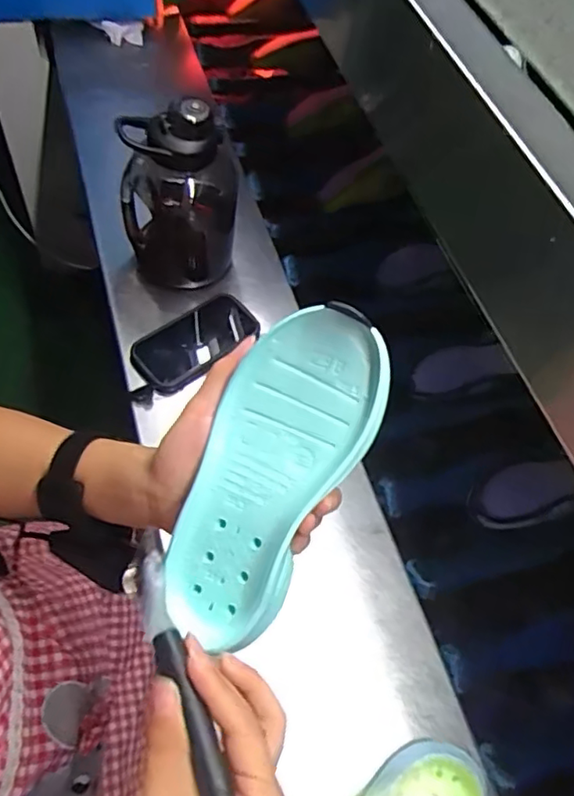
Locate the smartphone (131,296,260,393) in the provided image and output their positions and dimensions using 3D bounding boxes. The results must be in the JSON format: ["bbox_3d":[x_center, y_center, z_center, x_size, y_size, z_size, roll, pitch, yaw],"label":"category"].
[{"bbox_3d":[-0.112,-0.071,0.740,0.162,0.006,0.084,-35,65,-24],"label":"smartphone"}]

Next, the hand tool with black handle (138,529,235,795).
[{"bbox_3d":[-0.043,0.140,0.271,0.020,0.024,0.163,-19,58,-16],"label":"hand tool with black handle"}]

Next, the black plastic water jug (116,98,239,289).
[{"bbox_3d":[-0.134,-0.256,0.739,0.142,0.233,0.132,-5,57,-7],"label":"black plastic water jug"}]

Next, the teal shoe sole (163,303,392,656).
[{"bbox_3d":[-0.013,0.044,0.329,0.080,0.020,0.195,28,98,14],"label":"teal shoe sole"}]

